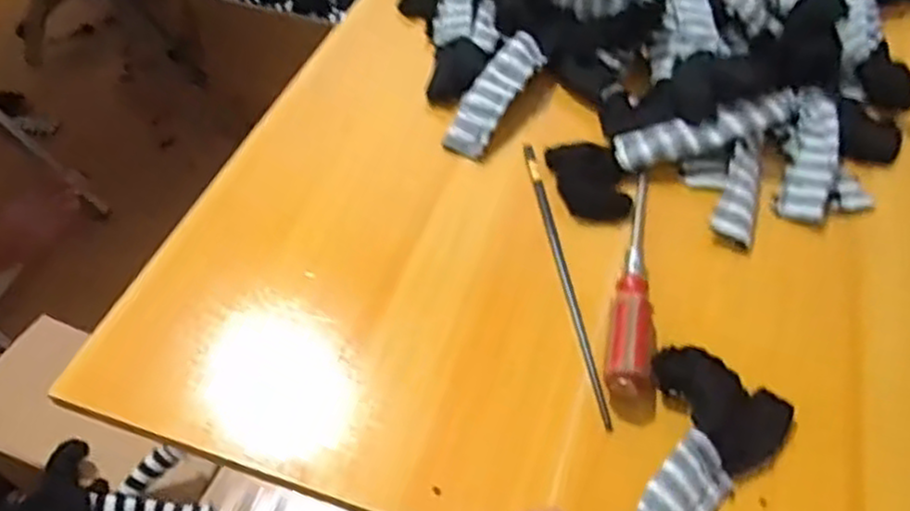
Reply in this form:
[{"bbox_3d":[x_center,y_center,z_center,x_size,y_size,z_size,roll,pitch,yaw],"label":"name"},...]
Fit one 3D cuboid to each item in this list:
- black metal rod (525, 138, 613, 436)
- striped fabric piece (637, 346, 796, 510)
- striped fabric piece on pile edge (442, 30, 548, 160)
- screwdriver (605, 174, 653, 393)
[{"bbox_3d":[0.074,0.008,0.494,0.009,0.007,0.232,-5,51,-6],"label":"black metal rod"},{"bbox_3d":[0.119,0.122,0.384,0.076,0.020,0.176,27,46,19],"label":"striped fabric piece"},{"bbox_3d":[0.033,-0.132,0.586,0.037,0.011,0.124,25,69,17],"label":"striped fabric piece on pile edge"},{"bbox_3d":[0.118,0.011,0.478,0.023,0.030,0.186,11,51,7],"label":"screwdriver"}]

